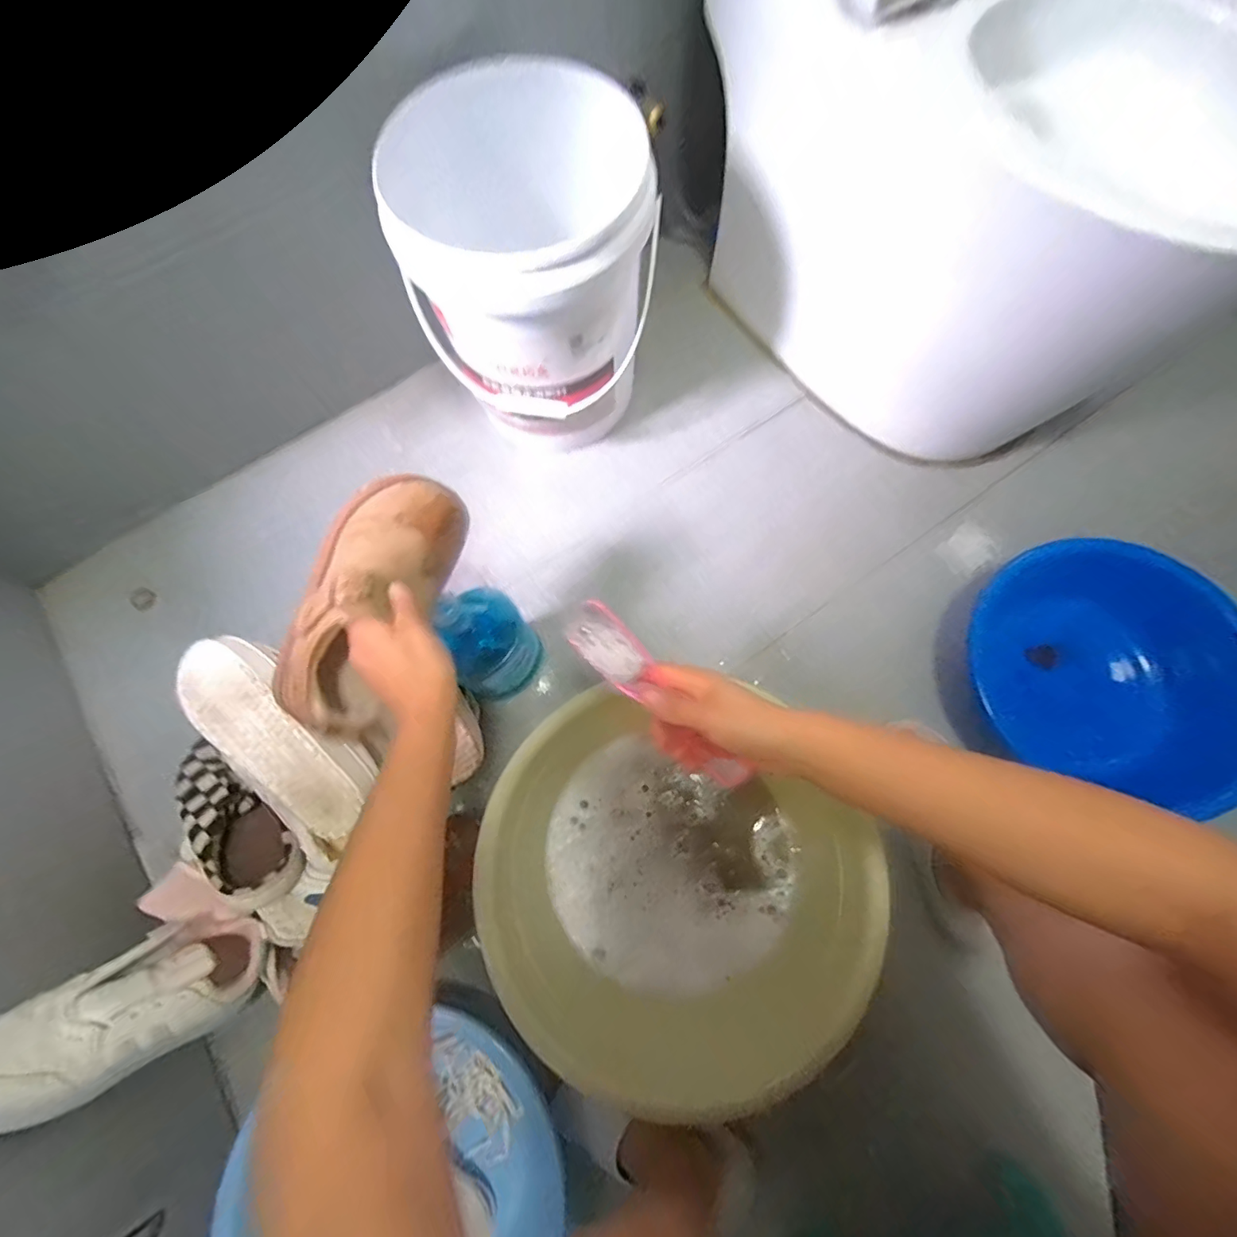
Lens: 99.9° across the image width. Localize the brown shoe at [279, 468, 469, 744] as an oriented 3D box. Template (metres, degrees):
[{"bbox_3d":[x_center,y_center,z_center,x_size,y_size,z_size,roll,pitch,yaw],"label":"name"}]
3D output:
[{"bbox_3d":[-0.220,-0.027,0.440,0.111,0.073,0.226,17,70,8],"label":"brown shoe"}]

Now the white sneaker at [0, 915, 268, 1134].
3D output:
[{"bbox_3d":[-0.468,0.374,0.494,0.080,0.230,0.111,-41,72,27],"label":"white sneaker"}]

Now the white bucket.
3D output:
[{"bbox_3d":[-0.106,-0.424,0.712,0.301,0.344,0.268,-4,73,0],"label":"white bucket"}]

